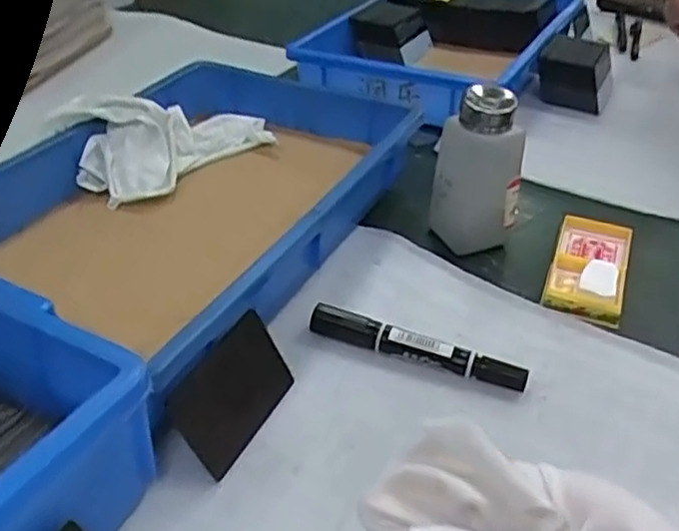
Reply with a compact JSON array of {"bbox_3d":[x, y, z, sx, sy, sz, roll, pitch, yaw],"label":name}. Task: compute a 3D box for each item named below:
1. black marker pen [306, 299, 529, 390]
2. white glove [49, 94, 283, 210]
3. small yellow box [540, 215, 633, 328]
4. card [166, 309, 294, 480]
[{"bbox_3d":[0.050,0.054,0.455,0.143,0.019,0.018,14,37,13],"label":"black marker pen"},{"bbox_3d":[-0.152,-0.116,0.597,0.116,0.061,0.158,32,46,31],"label":"white glove"},{"bbox_3d":[0.193,-0.001,0.533,0.053,0.017,0.106,16,37,15],"label":"small yellow box"},{"bbox_3d":[-0.061,0.072,0.403,0.004,0.055,0.086,-21,20,39],"label":"card"}]

